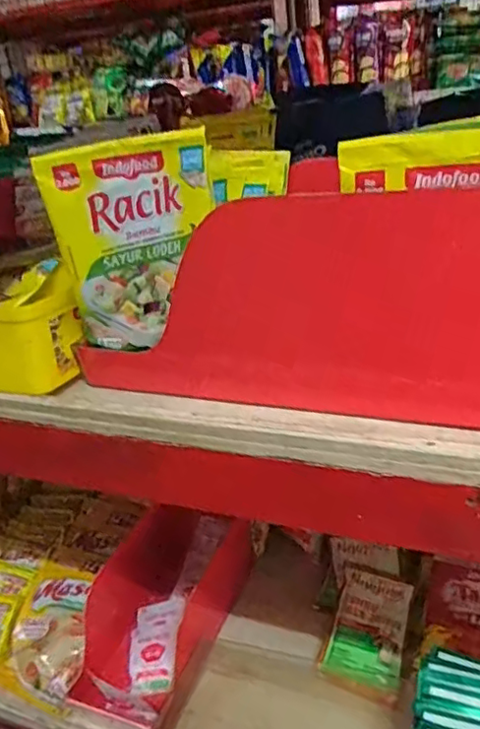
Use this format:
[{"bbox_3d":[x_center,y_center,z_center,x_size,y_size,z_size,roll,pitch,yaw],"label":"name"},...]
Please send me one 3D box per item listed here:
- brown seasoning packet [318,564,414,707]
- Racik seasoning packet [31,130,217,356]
[{"bbox_3d":[0.139,0.283,0.657,0.077,0.015,0.129,16,47,17],"label":"brown seasoning packet"},{"bbox_3d":[-0.060,-0.067,0.361,0.095,0.118,0.019,-2,27,10],"label":"Racik seasoning packet"}]

